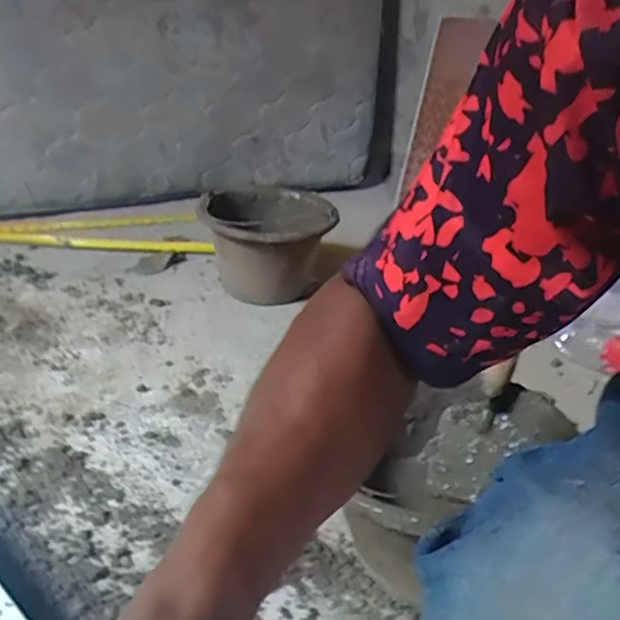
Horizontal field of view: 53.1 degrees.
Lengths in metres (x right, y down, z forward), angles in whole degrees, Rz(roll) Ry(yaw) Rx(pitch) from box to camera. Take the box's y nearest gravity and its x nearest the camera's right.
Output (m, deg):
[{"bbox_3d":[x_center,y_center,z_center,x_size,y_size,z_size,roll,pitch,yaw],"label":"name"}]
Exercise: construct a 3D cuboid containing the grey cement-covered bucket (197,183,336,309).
[{"bbox_3d":[-0.084,-0.112,1.152,0.230,0.187,0.289,-2,28,-14],"label":"grey cement-covered bucket"}]

